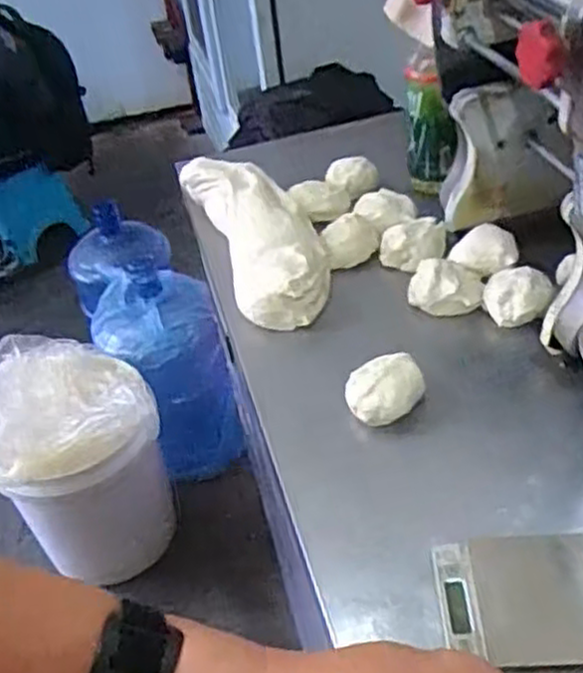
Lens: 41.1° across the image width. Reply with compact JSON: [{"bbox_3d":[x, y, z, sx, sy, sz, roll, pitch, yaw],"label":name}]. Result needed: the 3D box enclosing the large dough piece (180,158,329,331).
[{"bbox_3d":[-0.042,-0.129,0.936,0.116,0.059,0.330,-18,42,-12],"label":"large dough piece"}]

